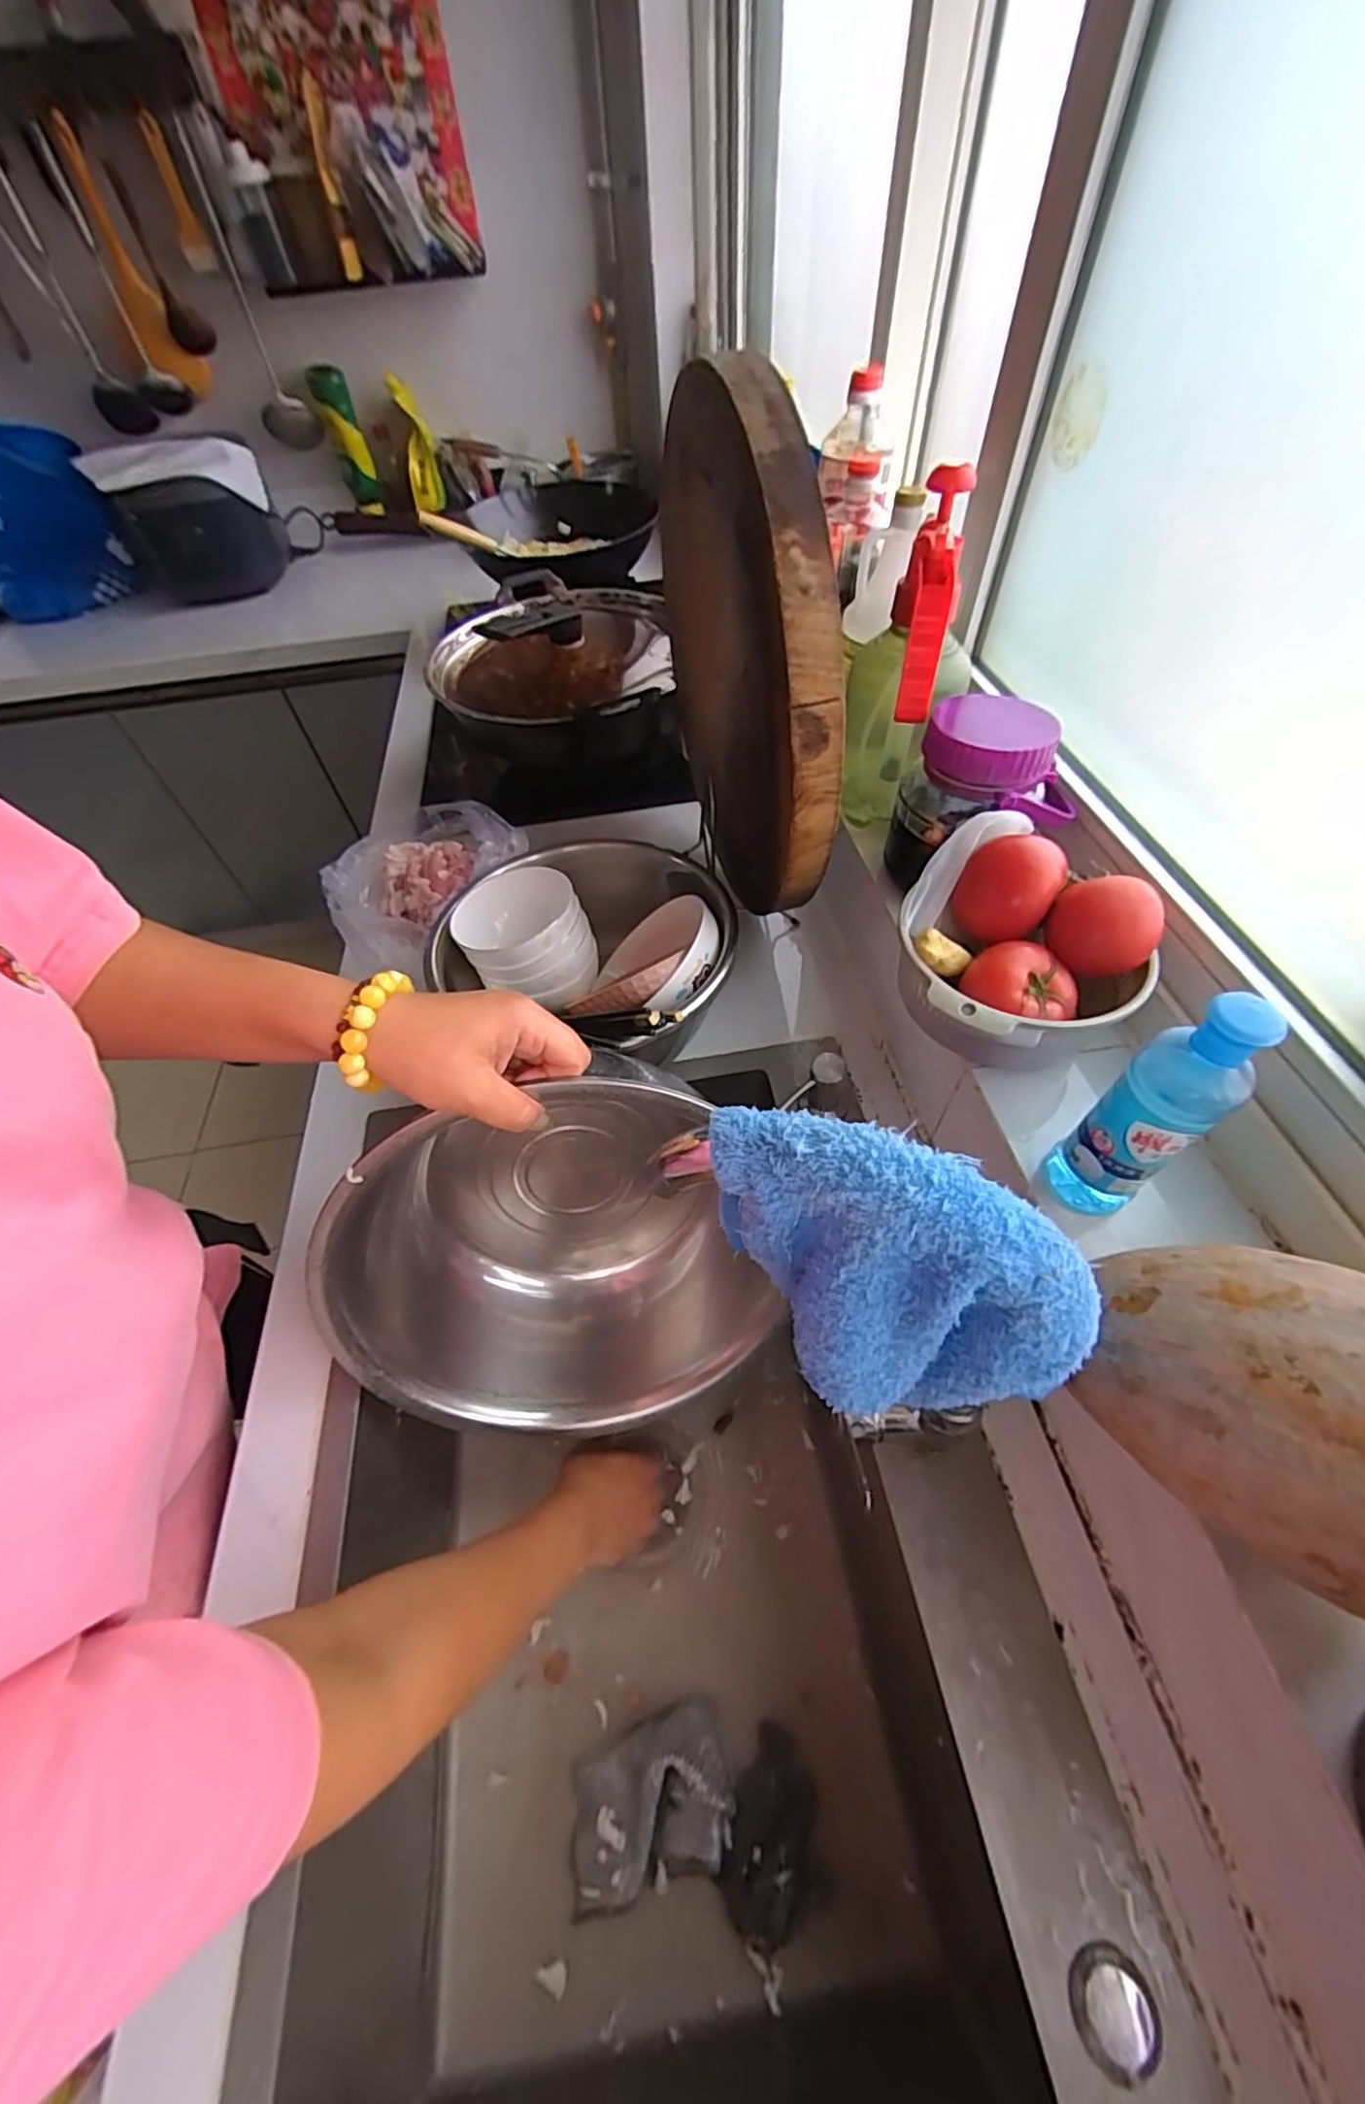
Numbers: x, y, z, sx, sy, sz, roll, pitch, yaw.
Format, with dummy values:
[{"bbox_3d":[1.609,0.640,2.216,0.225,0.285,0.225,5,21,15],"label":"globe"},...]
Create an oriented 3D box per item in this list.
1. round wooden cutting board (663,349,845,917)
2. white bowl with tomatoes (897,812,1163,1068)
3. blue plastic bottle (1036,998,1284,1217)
[{"bbox_3d":[0.041,-0.342,0.586,0.041,0.354,0.404,-15,54,-7],"label":"round wooden cutting board"},{"bbox_3d":[0.224,-0.072,0.473,0.148,0.104,0.170,-28,57,-16],"label":"white bowl with tomatoes"},{"bbox_3d":[0.251,0.035,0.359,0.038,0.160,0.045,-34,59,-19],"label":"blue plastic bottle"}]

